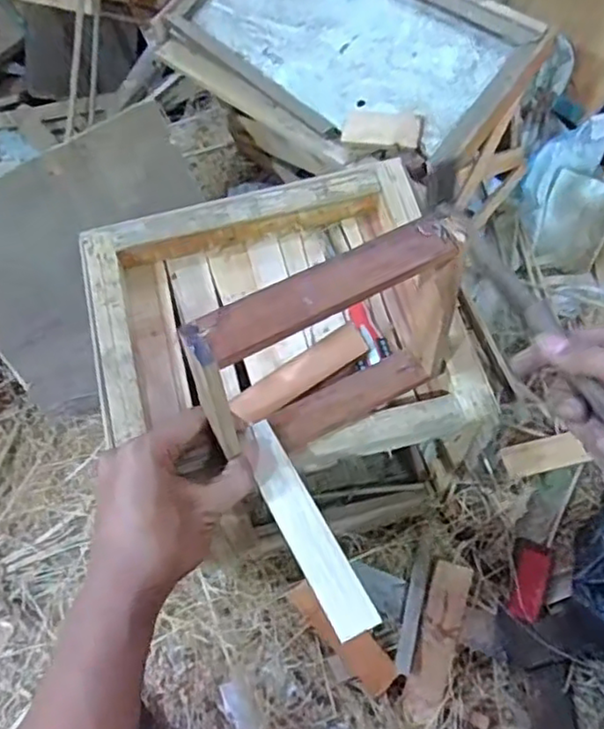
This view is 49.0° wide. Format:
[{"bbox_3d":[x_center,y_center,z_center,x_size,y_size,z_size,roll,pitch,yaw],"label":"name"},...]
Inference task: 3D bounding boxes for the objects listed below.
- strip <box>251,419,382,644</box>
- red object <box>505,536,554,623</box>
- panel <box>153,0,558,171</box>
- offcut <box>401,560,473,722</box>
[{"bbox_3d":[0.001,0.104,0.431,0.028,0.008,0.147,-25,65,-11],"label":"strip"},{"bbox_3d":[0.231,0.219,0.675,0.038,0.010,0.080,18,67,9],"label":"red object"},{"bbox_3d":[0.035,-0.340,0.706,0.400,0.030,0.222,40,88,21],"label":"panel"},{"bbox_3d":[0.133,0.268,0.646,0.037,0.018,0.145,16,66,8],"label":"offcut"}]

